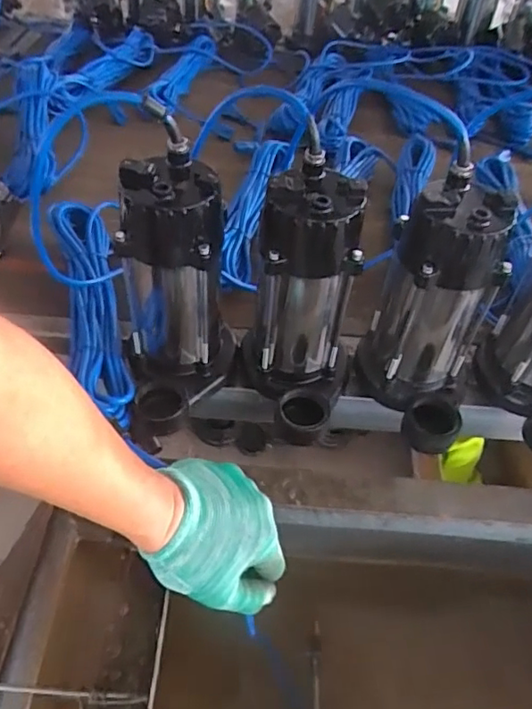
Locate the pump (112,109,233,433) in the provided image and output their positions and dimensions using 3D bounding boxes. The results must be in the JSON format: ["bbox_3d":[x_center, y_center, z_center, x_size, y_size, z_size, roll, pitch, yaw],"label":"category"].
[{"bbox_3d":[-0.090,-0.050,0.551,0.111,0.252,0.150,3,46,-3],"label":"pump"}]

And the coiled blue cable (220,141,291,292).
[{"bbox_3d":[-0.020,-0.215,0.826,0.076,0.043,0.390,9,46,3],"label":"coiled blue cable"}]

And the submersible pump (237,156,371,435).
[{"bbox_3d":[0.029,-0.039,0.550,0.115,0.240,0.135,14,46,7],"label":"submersible pump"}]

